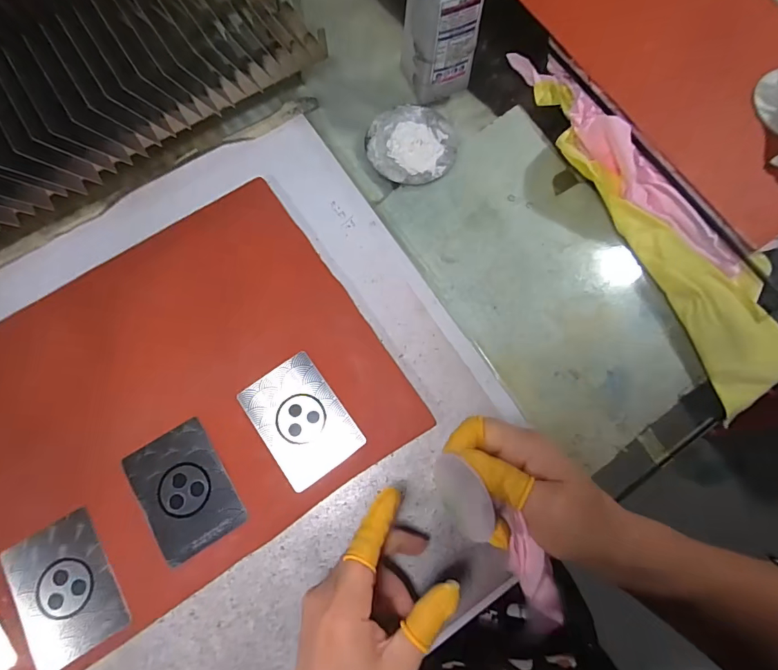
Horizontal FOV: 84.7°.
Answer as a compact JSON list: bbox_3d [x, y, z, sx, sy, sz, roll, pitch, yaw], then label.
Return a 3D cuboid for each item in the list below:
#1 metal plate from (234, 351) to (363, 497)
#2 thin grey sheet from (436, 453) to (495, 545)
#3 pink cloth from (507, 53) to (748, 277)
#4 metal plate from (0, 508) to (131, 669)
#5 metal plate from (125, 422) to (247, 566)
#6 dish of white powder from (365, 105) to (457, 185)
[{"bbox_3d":[-0.067,0.065,0.326,0.061,0.004,0.088,-35,78,-10],"label":"metal plate"},{"bbox_3d":[0.042,0.093,0.247,0.004,0.039,0.048,-11,38,-32],"label":"thin grey sheet"},{"bbox_3d":[0.202,-0.160,0.382,0.053,0.039,0.281,-32,78,-9],"label":"pink cloth"},{"bbox_3d":[-0.223,0.175,0.294,0.062,0.004,0.086,-30,79,-11],"label":"metal plate"},{"bbox_3d":[-0.149,0.113,0.311,0.059,0.004,0.085,-31,81,-9],"label":"metal plate"},{"bbox_3d":[0.021,-0.179,0.398,0.081,0.006,0.082,0,75,-1],"label":"dish of white powder"}]

